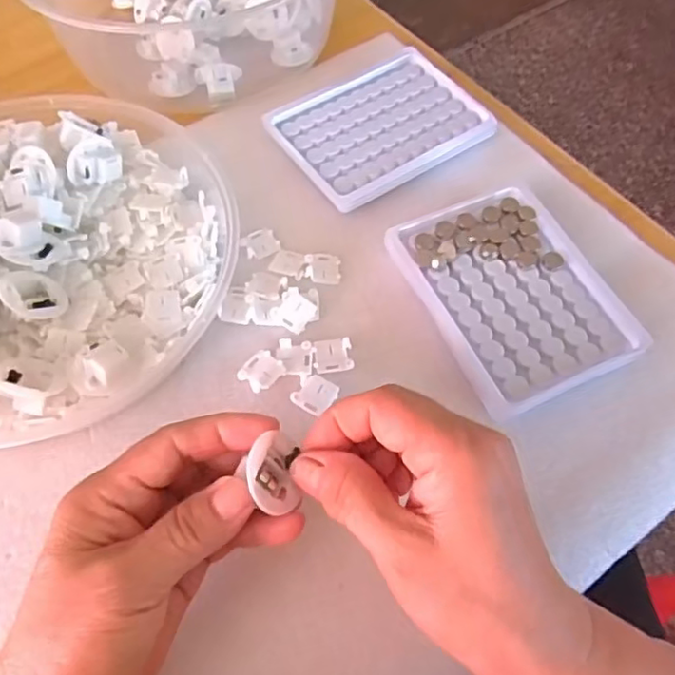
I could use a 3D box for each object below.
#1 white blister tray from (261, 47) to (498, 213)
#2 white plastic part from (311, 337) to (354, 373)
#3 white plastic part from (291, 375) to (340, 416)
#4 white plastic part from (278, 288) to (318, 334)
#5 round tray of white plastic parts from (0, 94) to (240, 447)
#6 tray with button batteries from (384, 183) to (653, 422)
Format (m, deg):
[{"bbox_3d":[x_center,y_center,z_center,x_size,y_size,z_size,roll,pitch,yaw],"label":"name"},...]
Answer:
[{"bbox_3d":[0.028,-0.147,0.421,0.132,0.008,0.104,-30,66,-16],"label":"white blister tray"},{"bbox_3d":[-0.003,0.009,0.342,0.022,0.004,0.020,-5,62,-4],"label":"white plastic part"},{"bbox_3d":[-0.011,0.030,0.329,0.019,0.004,0.021,32,66,15],"label":"white plastic part"},{"bbox_3d":[-0.025,-0.015,0.356,0.022,0.004,0.022,38,67,18],"label":"white plastic part"},{"bbox_3d":[-0.167,-0.061,0.347,0.204,0.044,0.223,0,61,-1],"label":"round tray of white plastic parts"},{"bbox_3d":[0.098,-0.026,0.352,0.096,0.016,0.129,-23,64,-13],"label":"tray with button batteries"}]

